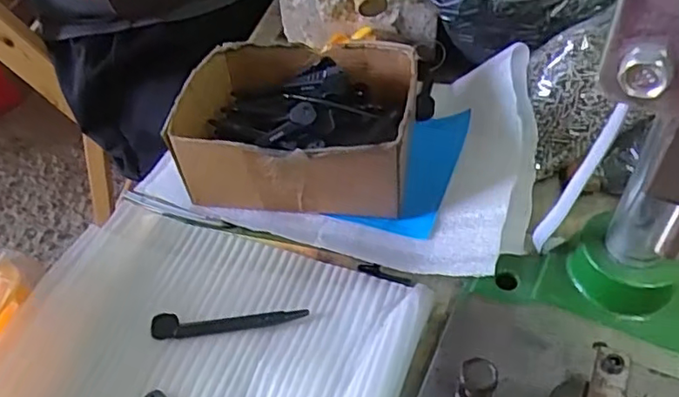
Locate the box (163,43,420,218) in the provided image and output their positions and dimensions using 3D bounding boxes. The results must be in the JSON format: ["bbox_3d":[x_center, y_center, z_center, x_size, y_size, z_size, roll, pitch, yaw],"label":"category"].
[{"bbox_3d":[-0.030,-0.056,0.465,0.165,0.067,0.130,5,46,5],"label":"box"}]

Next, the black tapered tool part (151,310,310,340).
[{"bbox_3d":[-0.070,0.080,0.396,0.098,0.013,0.016,-3,48,0],"label":"black tapered tool part"}]

